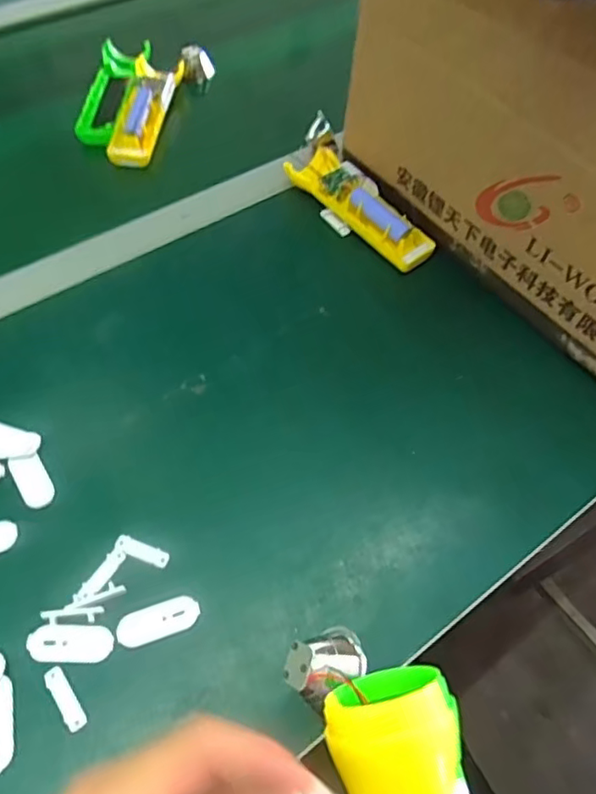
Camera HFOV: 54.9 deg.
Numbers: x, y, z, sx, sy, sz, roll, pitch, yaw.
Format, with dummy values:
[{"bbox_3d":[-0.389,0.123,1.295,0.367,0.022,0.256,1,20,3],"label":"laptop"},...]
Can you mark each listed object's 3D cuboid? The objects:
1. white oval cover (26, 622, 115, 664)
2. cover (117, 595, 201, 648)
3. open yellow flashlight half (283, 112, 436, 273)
[{"bbox_3d":[-0.137,0.149,0.347,0.049,0.005,0.021,0,58,-3],"label":"white oval cover"},{"bbox_3d":[-0.087,0.140,0.360,0.050,0.004,0.021,-15,60,-12],"label":"cover"},{"bbox_3d":[0.046,-0.188,0.545,0.064,0.040,0.191,-27,63,-18],"label":"open yellow flashlight half"}]

